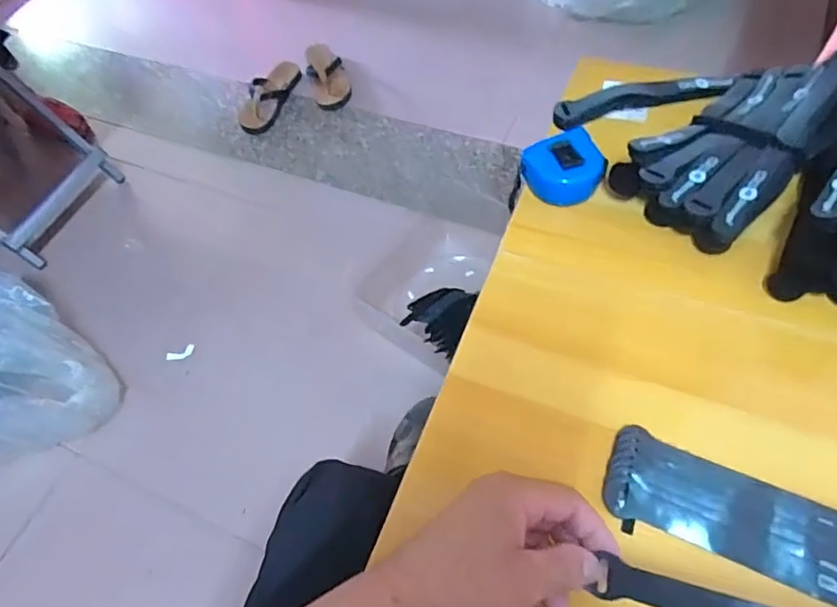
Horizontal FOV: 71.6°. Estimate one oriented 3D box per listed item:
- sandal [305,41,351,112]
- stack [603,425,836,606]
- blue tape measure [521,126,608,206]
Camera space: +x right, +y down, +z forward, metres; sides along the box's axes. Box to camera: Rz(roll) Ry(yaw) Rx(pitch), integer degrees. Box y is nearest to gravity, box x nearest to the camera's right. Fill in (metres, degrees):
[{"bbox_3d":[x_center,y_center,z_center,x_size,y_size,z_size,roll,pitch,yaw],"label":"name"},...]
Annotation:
[{"bbox_3d":[-0.226,-0.572,1.437,0.095,0.053,0.211,-15,71,-11],"label":"sandal"},{"bbox_3d":[0.228,0.147,0.386,0.199,0.025,0.060,19,62,18],"label":"stack"},{"bbox_3d":[0.140,-0.131,0.552,0.064,0.044,0.062,-28,59,-11],"label":"blue tape measure"}]

